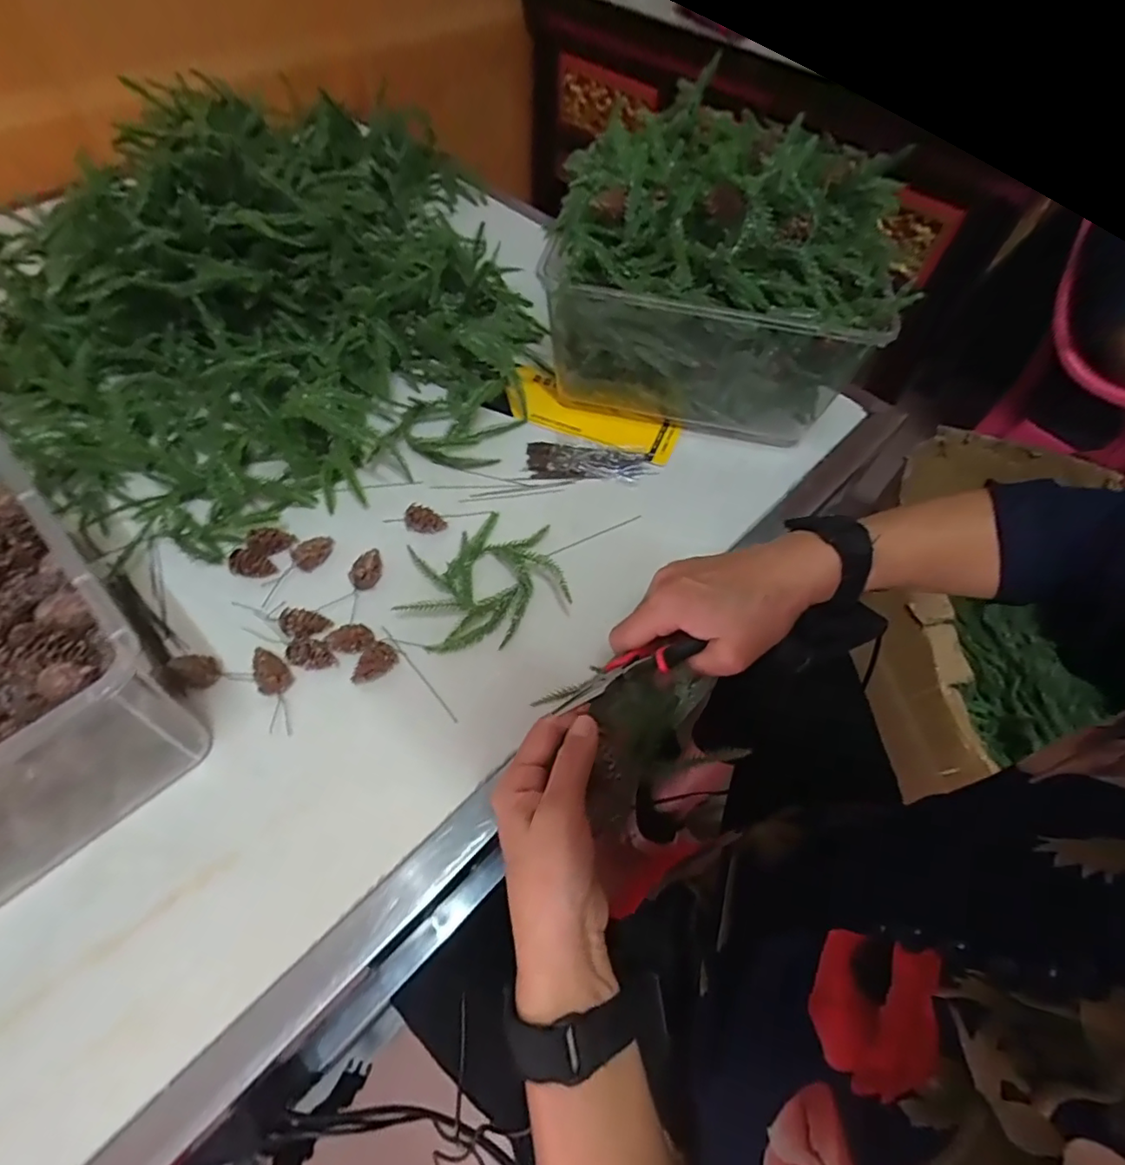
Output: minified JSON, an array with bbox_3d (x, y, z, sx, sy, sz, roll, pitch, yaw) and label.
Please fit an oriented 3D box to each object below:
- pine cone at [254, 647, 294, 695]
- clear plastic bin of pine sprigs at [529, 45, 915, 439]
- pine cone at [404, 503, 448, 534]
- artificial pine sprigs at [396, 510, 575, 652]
[{"bbox_3d":[-0.216,0.065,0.413,0.037,0.016,0.023,42,58,13],"label":"pine cone"},{"bbox_3d":[0.142,-0.286,0.544,0.281,0.220,0.213,12,58,4],"label":"clear plastic bin of pine sprigs"},{"bbox_3d":[-0.121,-0.057,0.496,0.035,0.022,0.021,5,58,0],"label":"pine cone"},{"bbox_3d":[-0.065,-0.004,0.462,0.131,0.028,0.109,-37,67,-23],"label":"artificial pine sprigs"}]

